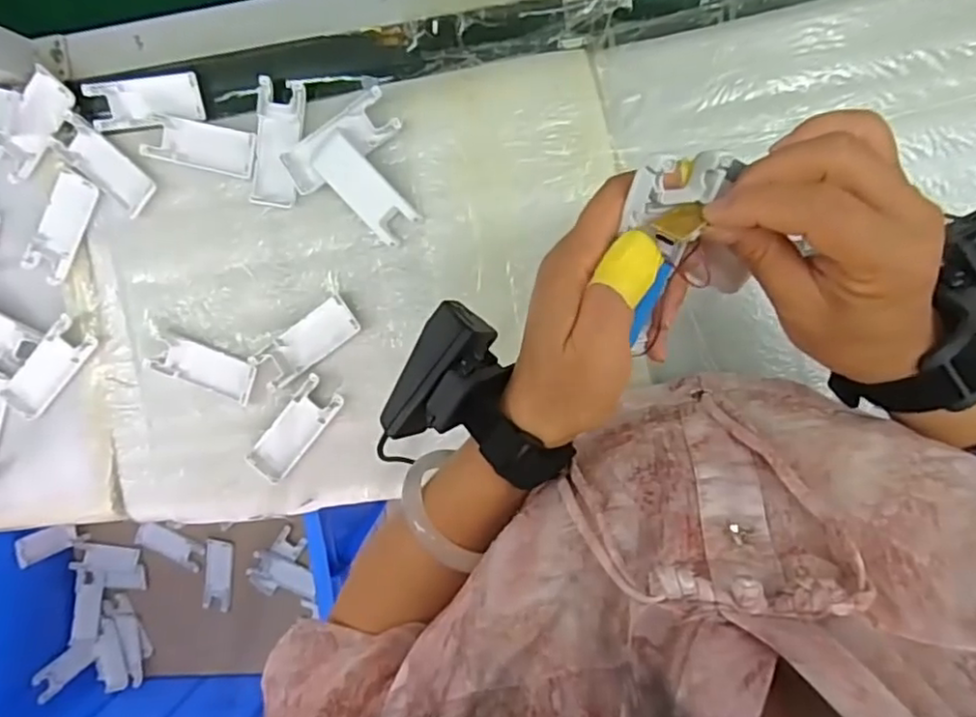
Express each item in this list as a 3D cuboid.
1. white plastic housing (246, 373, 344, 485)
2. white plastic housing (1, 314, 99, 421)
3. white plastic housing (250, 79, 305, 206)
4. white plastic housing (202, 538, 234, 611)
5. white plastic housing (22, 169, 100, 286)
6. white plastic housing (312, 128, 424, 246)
[{"bbox_3d":[-0.176,0.066,0.576,0.039,0.007,0.105,41,99,2],"label":"white plastic housing"},{"bbox_3d":[-0.417,0.011,0.603,0.041,0.013,0.104,41,99,2],"label":"white plastic housing"},{"bbox_3d":[-0.181,-0.185,0.548,0.040,0.009,0.104,10,96,7],"label":"white plastic housing"},{"bbox_3d":[-0.389,0.313,0.918,0.043,0.009,0.102,6,98,7],"label":"white plastic housing"},{"bbox_3d":[-0.395,-0.123,0.588,0.044,0.013,0.101,30,98,4],"label":"white plastic housing"},{"bbox_3d":[-0.104,-0.143,0.538,0.037,0.011,0.097,-42,89,9],"label":"white plastic housing"}]

